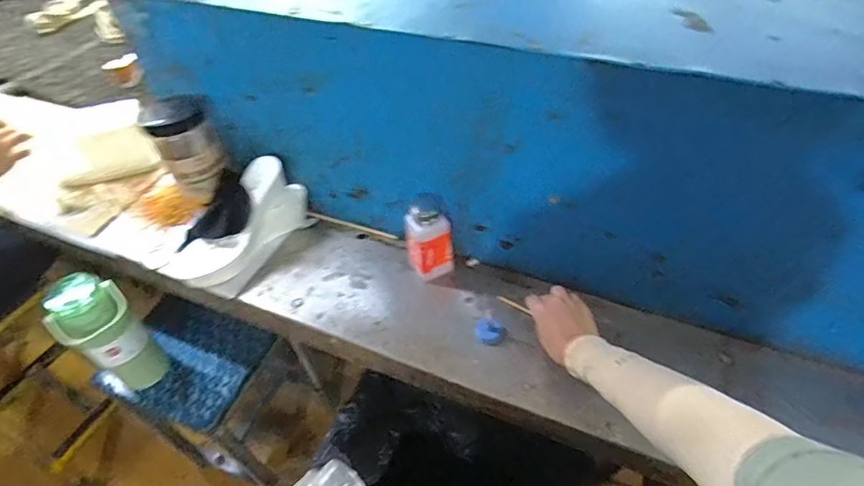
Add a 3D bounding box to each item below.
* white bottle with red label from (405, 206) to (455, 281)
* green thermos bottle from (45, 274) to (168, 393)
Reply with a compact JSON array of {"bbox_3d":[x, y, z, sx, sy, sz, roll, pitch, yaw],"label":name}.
[{"bbox_3d":[-0.005,-0.004,0.709,0.060,0.126,0.050,-16,36,-12],"label":"white bottle with red label"},{"bbox_3d":[-0.582,0.169,0.863,0.092,0.262,0.104,25,54,24],"label":"green thermos bottle"}]

